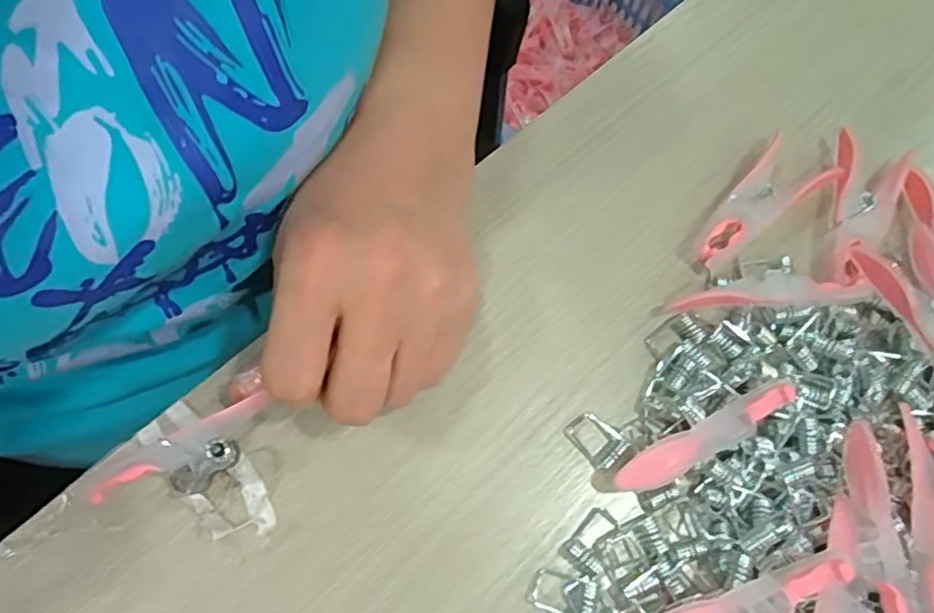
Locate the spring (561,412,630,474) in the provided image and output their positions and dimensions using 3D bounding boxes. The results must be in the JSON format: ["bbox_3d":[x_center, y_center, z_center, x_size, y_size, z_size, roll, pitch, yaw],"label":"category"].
[{"bbox_3d":[0.051,0.051,0.254,0.018,0.007,0.022,-39,77,-16],"label":"spring"}]

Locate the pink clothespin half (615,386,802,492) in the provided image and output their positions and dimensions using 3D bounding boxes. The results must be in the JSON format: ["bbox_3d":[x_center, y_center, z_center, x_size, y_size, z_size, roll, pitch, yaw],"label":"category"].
[{"bbox_3d":[0.092,0.049,0.248,0.073,0.014,0.014,-24,74,-12],"label":"pink clothespin half"}]

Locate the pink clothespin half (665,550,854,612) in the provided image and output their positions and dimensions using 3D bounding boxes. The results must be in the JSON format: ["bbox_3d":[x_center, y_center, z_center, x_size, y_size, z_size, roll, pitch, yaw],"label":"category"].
[{"bbox_3d":[0.092,0.103,0.222,0.076,0.009,0.013,-28,69,11],"label":"pink clothespin half"}]

